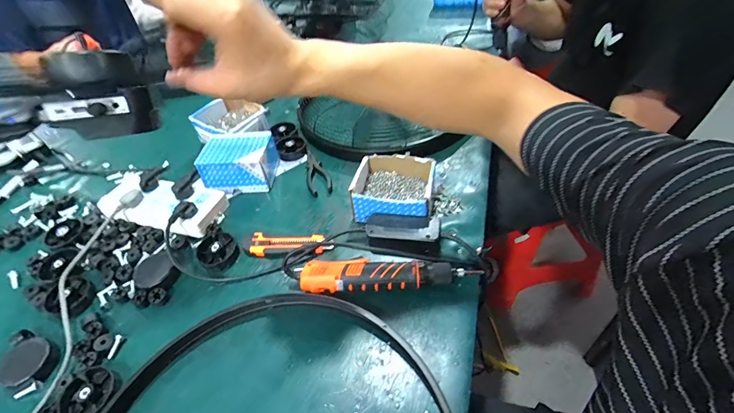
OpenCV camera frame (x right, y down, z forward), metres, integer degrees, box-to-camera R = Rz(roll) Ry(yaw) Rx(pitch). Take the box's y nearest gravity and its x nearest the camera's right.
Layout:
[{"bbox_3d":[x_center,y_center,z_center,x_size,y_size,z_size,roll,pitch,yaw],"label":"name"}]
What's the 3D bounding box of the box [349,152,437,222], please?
[{"bbox_3d":[0.048,-0.028,0.627,0.139,0.061,0.130,7,48,12],"label":"box"}]

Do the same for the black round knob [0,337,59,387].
[{"bbox_3d":[-0.484,0.223,0.502,0.060,0.022,0.060,-1,49,1],"label":"black round knob"}]

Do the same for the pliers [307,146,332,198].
[{"bbox_3d":[-0.105,-0.079,0.744,0.047,0.010,0.157,-12,47,-4],"label":"pliers"}]

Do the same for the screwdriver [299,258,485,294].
[{"bbox_3d":[0.030,0.110,0.536,0.260,0.052,0.050,-2,47,5],"label":"screwdriver"}]

